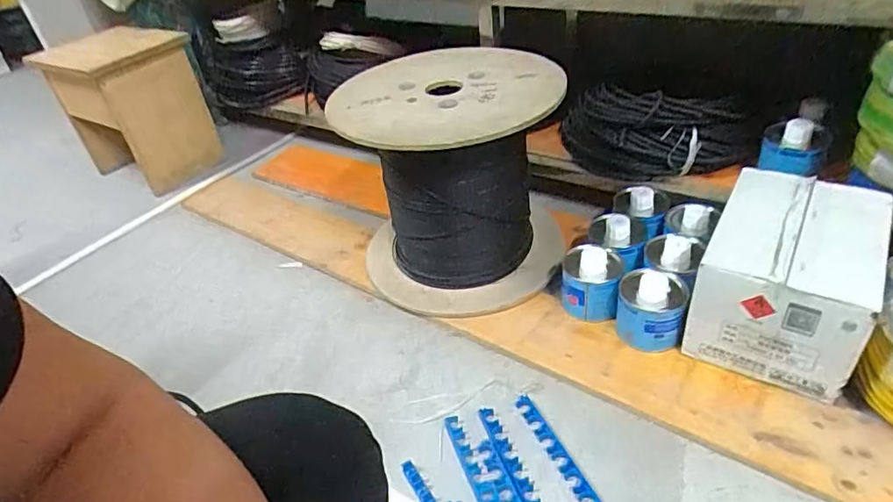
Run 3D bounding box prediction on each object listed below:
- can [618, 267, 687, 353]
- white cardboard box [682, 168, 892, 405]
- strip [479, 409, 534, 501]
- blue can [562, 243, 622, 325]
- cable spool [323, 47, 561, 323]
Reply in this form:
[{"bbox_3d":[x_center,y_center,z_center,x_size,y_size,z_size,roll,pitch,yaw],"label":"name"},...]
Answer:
[{"bbox_3d":[0.312,0.088,0.859,0.090,0.103,0.087,-5,39,4],"label":"can"},{"bbox_3d":[0.500,0.036,0.823,0.195,0.191,0.274,17,44,30],"label":"white cardboard box"},{"bbox_3d":[0.099,0.304,0.718,0.024,0.008,0.253,-18,40,-12],"label":"strip"},{"bbox_3d":[0.238,0.052,0.923,0.091,0.097,0.100,5,40,15],"label":"blue can"},{"bbox_3d":[0.013,-0.122,0.995,0.350,0.361,0.327,-5,39,4],"label":"cable spool"}]

